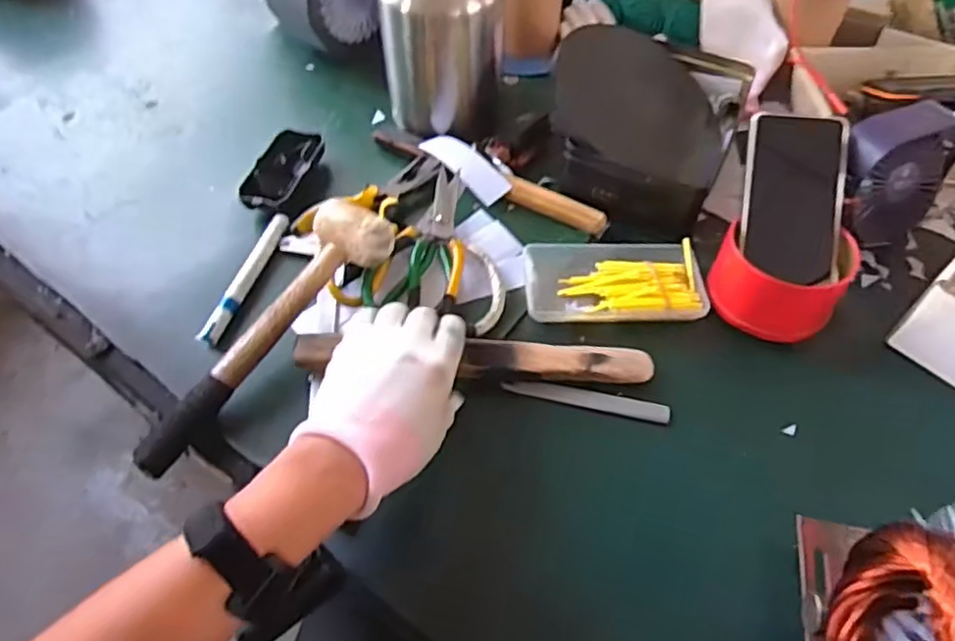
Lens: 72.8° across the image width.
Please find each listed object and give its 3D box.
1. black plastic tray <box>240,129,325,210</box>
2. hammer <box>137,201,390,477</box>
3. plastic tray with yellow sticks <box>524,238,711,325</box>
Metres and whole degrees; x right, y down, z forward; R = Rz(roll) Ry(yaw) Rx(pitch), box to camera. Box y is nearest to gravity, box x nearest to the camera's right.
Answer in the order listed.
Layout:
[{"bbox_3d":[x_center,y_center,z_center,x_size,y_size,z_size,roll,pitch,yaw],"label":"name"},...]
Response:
[{"bbox_3d":[-0.190,-0.147,0.629,0.051,0.024,0.109,15,56,12],"label":"black plastic tray"},{"bbox_3d":[-0.168,0.004,0.502,0.057,0.062,0.251,34,61,22],"label":"hammer"},{"bbox_3d":[0.118,-0.035,0.567,0.149,0.023,0.088,0,54,1],"label":"plastic tray with yellow sticks"}]

